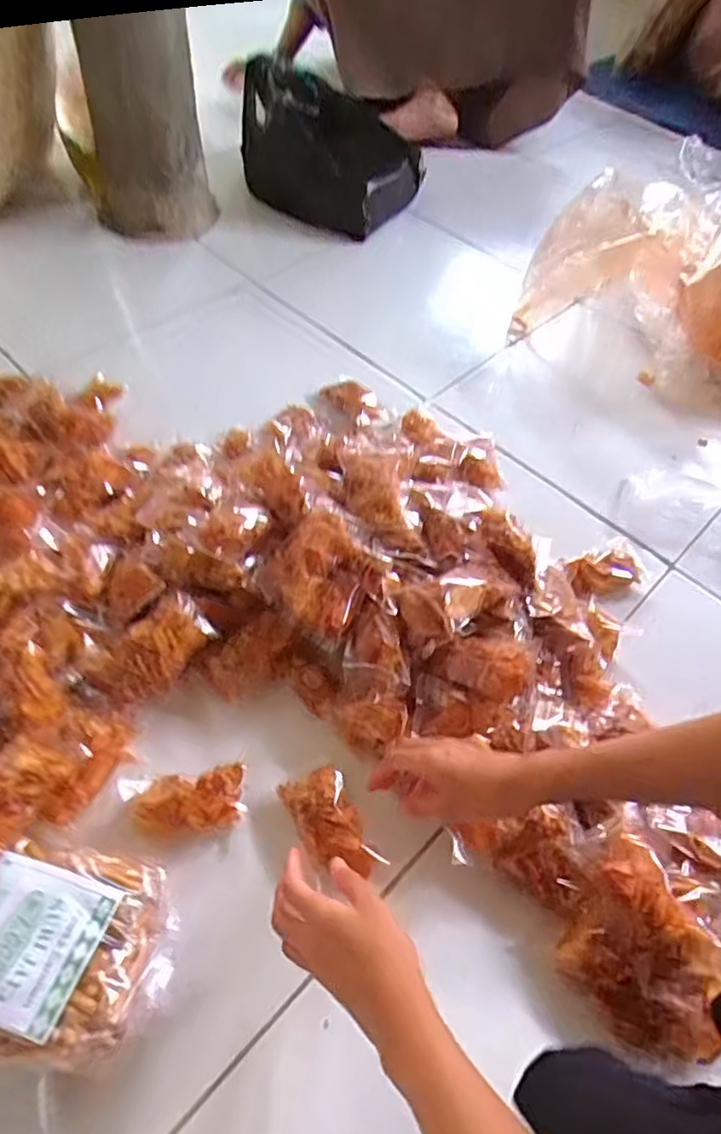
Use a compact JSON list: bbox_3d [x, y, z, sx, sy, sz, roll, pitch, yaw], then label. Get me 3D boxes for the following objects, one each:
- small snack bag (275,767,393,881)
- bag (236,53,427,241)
[{"bbox_3d":[-0.026,0.221,0.537,0.052,0.022,0.096,-25,60,-20],"label":"small snack bag"},{"bbox_3d":[-0.067,-0.825,1.223,0.359,0.213,0.184,33,59,18],"label":"bag"}]

